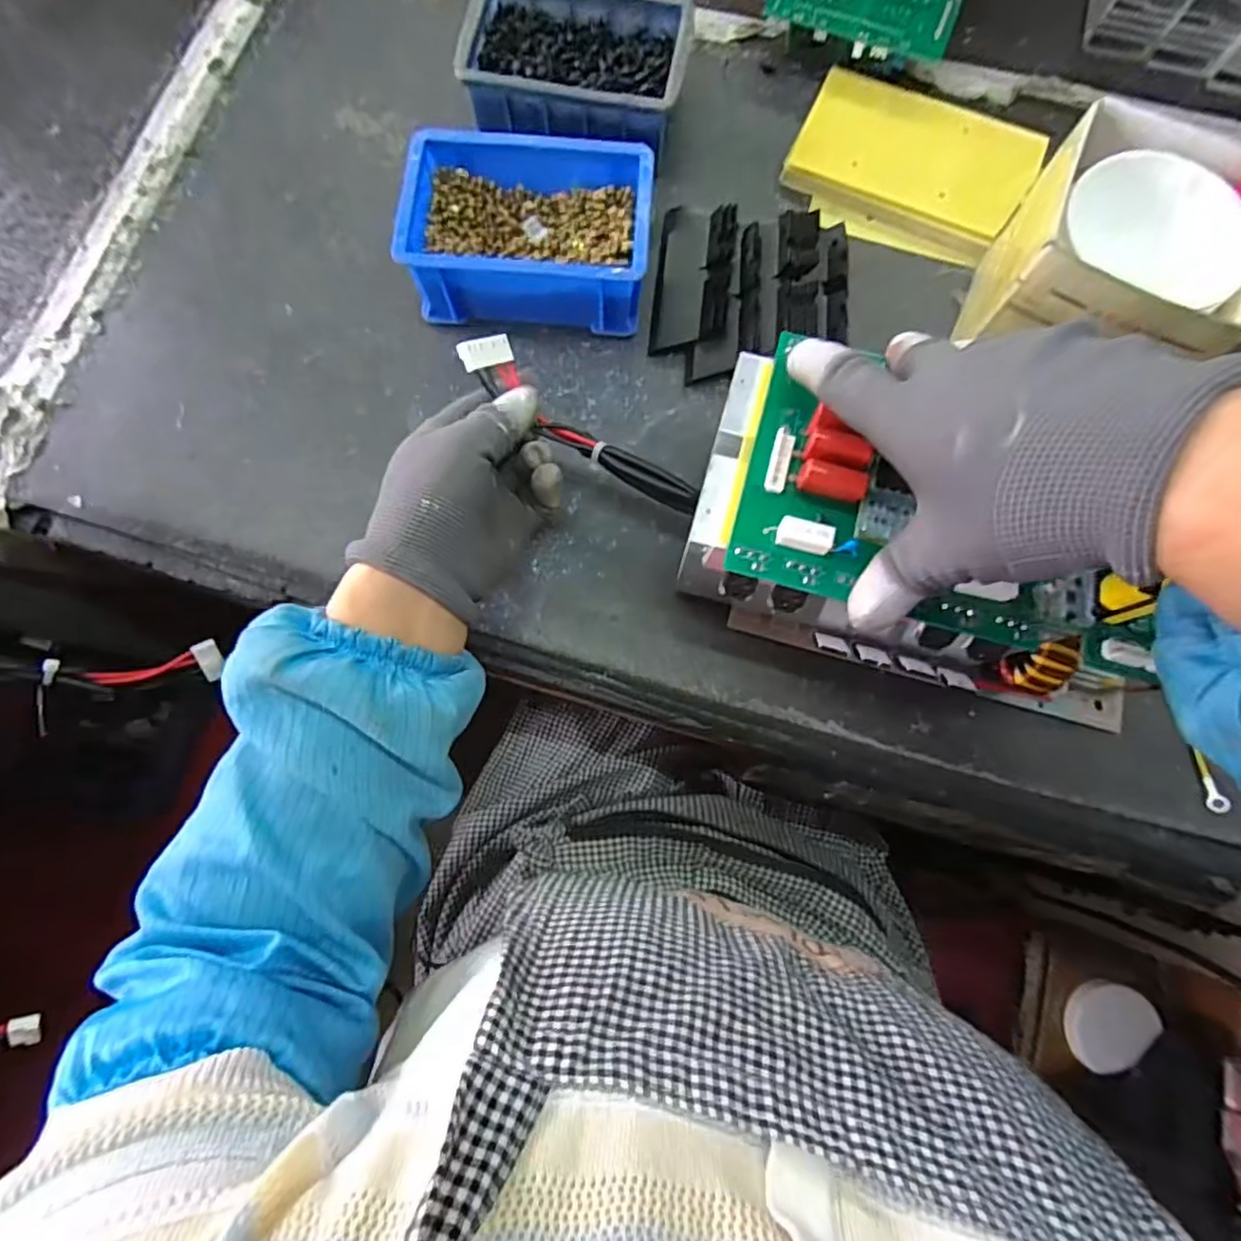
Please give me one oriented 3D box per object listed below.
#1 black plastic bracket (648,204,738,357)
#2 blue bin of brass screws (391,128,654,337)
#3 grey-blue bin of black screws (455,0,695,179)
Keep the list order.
[{"bbox_3d":[0.050,-0.233,0.409,0.049,0.019,0.114,6,76,2],"label":"black plastic bracket"},{"bbox_3d":[-0.055,-0.246,0.392,0.145,0.055,0.101,5,76,1],"label":"blue bin of brass screws"},{"bbox_3d":[-0.026,-0.379,0.425,0.141,0.053,0.113,10,78,2],"label":"grey-blue bin of black screws"}]

